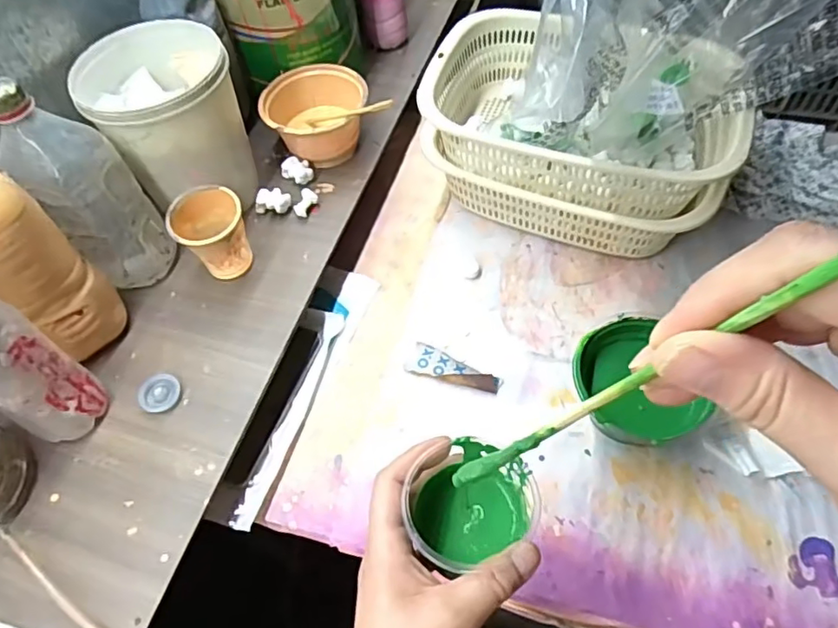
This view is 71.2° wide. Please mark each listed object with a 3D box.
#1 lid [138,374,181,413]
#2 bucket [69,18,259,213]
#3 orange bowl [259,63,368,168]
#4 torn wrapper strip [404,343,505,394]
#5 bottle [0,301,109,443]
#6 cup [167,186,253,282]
[{"bbox_3d":[-0.225,0.069,0.507,0.034,0.008,0.034,-2,57,3],"label":"lid"},{"bbox_3d":[-0.235,-0.178,0.585,0.131,0.158,0.146,-19,58,-7],"label":"bucket"},{"bbox_3d":[-0.113,-0.224,0.659,0.114,0.072,0.106,-8,57,0],"label":"orange bowl"},{"bbox_3d":[0.035,0.053,0.563,0.091,0.007,0.031,15,60,14],"label":"torn wrapper strip"},{"bbox_3d":[-0.302,0.036,0.430,0.054,0.189,0.058,-5,57,1],"label":"bottle"},{"bbox_3d":[-0.196,-0.076,0.560,0.065,0.078,0.077,-36,61,-17],"label":"cup"}]

